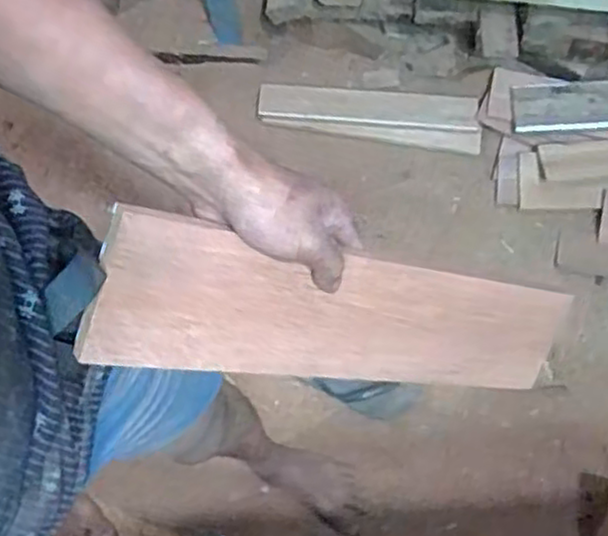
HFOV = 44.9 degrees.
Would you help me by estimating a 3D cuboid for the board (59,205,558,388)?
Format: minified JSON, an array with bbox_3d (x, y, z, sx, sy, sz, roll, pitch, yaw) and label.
[{"bbox_3d":[0.050,0.042,0.570,0.434,0.007,0.101,10,104,-35],"label":"board"}]

